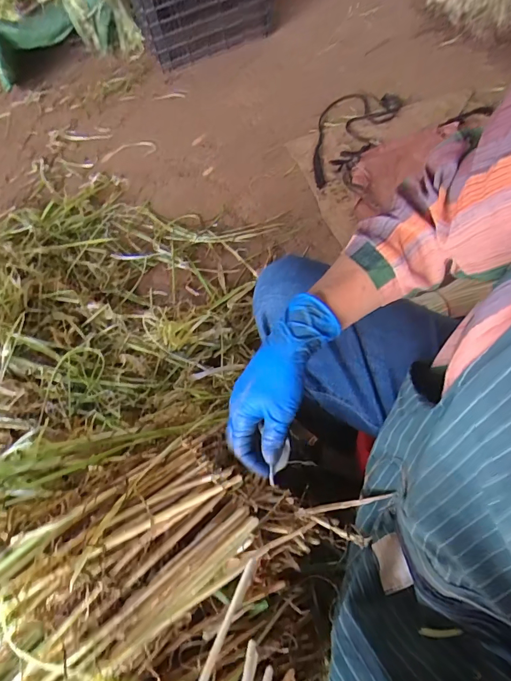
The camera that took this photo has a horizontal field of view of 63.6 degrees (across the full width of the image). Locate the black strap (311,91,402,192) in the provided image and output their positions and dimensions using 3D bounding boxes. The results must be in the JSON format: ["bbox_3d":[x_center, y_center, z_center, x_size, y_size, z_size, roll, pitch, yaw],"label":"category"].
[{"bbox_3d":[0.290,-0.627,1.287,0.235,0.045,0.463,15,64,18],"label":"black strap"}]

